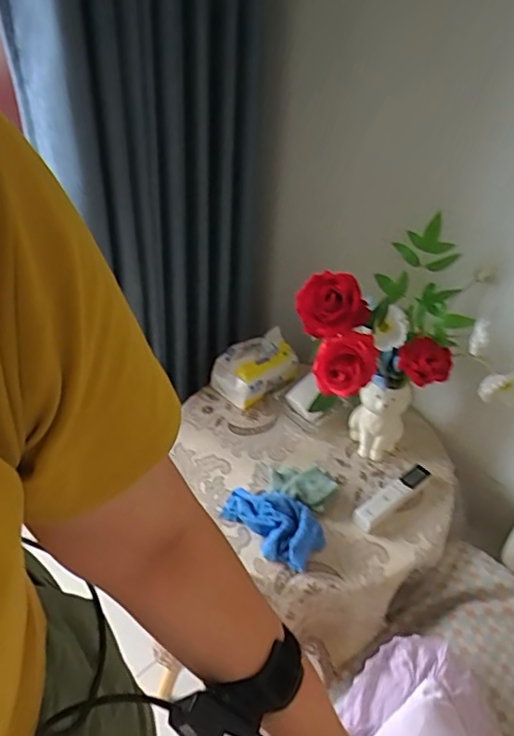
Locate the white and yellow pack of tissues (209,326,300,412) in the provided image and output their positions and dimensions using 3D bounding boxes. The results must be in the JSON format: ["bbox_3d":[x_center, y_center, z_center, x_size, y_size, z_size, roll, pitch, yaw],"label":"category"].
[{"bbox_3d":[-0.003,0.003,0.966,0.098,0.091,0.147,30,46,27],"label":"white and yellow pack of tissues"}]

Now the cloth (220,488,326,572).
[{"bbox_3d":[0.023,0.214,0.751,0.149,0.046,0.083,33,47,30],"label":"cloth"}]

